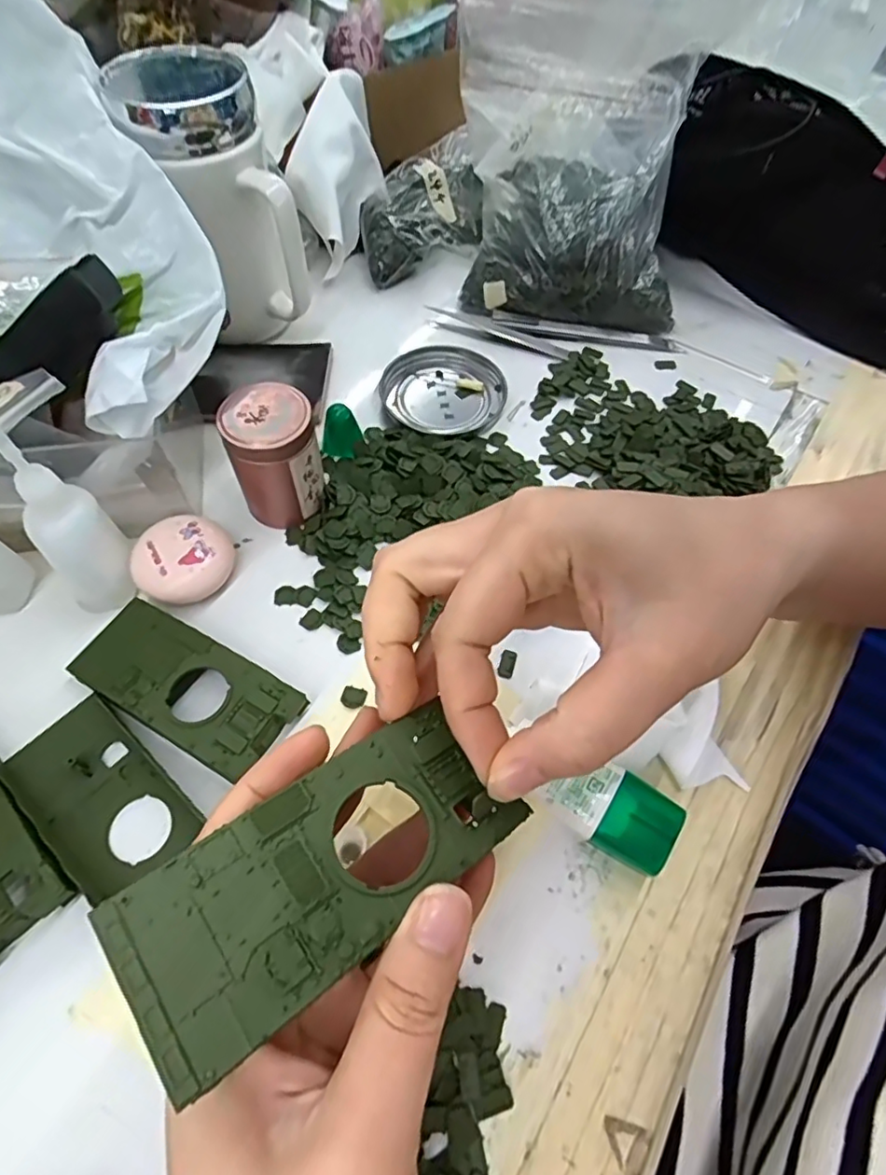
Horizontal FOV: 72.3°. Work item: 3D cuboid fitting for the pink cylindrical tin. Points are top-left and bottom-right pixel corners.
[{"bbox_3d":[-0.088,-0.068,0.317,0.044,0.062,0.042,1,60,-1],"label":"pink cylindrical tin"}]

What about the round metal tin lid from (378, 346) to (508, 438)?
[{"bbox_3d":[0.001,-0.127,0.392,0.074,0.009,0.078,1,60,-1],"label":"round metal tin lid"}]

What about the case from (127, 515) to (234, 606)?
[{"bbox_3d":[-0.130,-0.012,0.309,0.047,0.025,0.044,1,60,-1],"label":"case"}]

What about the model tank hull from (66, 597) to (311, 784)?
[{"bbox_3d":[-0.118,0.045,0.278,0.103,0.021,0.046,27,63,14],"label":"model tank hull"}]

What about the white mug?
[{"bbox_3d":[-0.130,-0.221,0.356,0.073,0.129,0.085,-19,62,-12],"label":"white mug"}]

